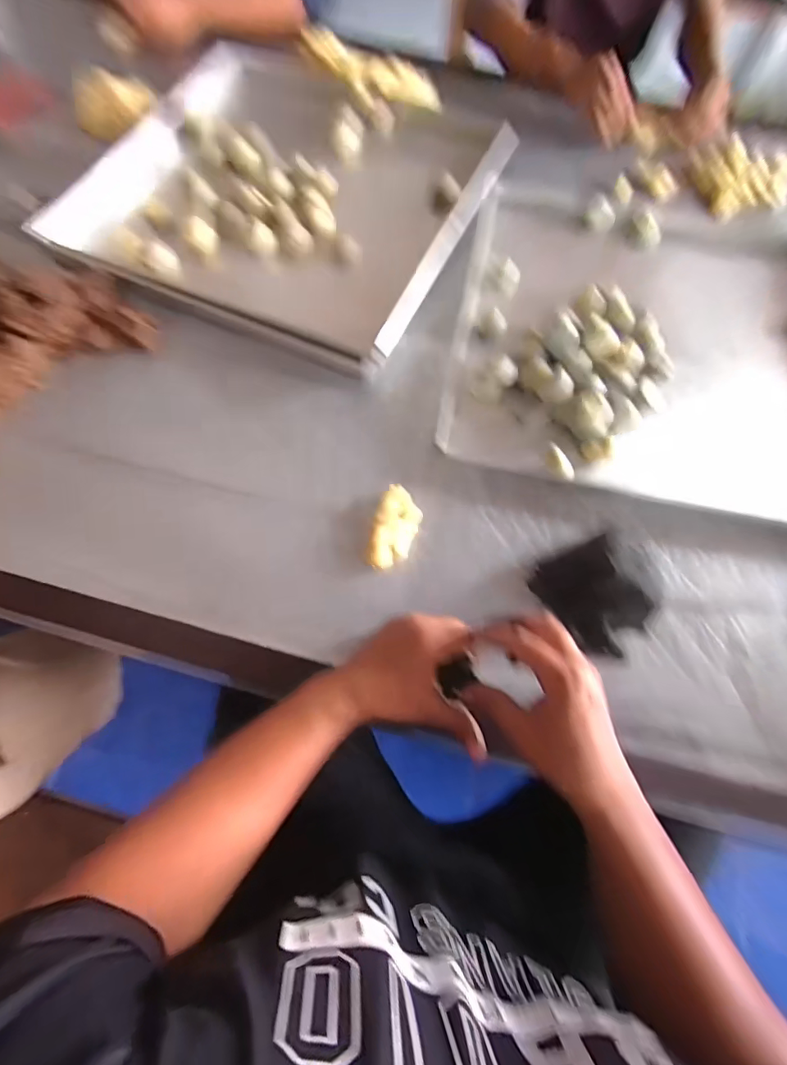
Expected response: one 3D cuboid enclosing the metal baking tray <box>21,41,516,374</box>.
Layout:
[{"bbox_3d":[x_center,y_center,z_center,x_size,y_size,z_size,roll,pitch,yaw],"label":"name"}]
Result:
[{"bbox_3d":[-0.143,-0.532,0.710,0.536,0.053,0.521,25,69,8],"label":"metal baking tray"}]

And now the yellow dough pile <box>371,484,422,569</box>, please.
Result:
[{"bbox_3d":[0.003,-0.005,0.529,0.045,0.030,0.098,16,68,4],"label":"yellow dough pile"}]

